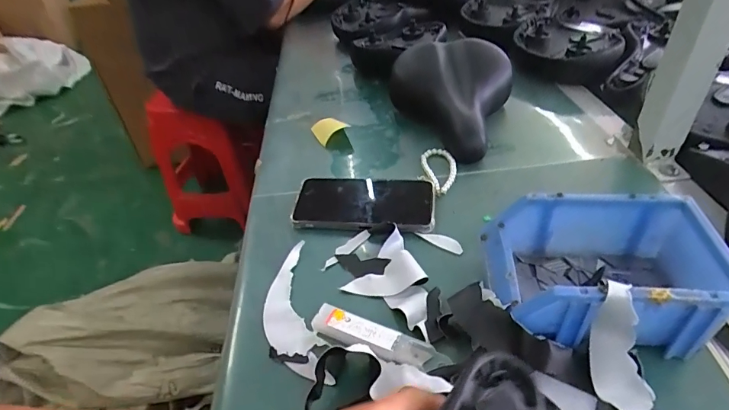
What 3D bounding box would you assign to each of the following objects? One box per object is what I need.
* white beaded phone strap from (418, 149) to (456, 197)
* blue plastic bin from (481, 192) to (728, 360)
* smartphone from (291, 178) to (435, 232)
[{"bbox_3d":[0.095,-0.043,0.553,0.048,0.013,0.099,5,41,12],"label":"white beaded phone strap"},{"bbox_3d":[0.199,0.058,0.366,0.173,0.075,0.119,1,41,8],"label":"blue plastic bin"},{"bbox_3d":[-0.002,-0.002,0.503,0.163,0.018,0.078,2,41,9],"label":"smartphone"}]

